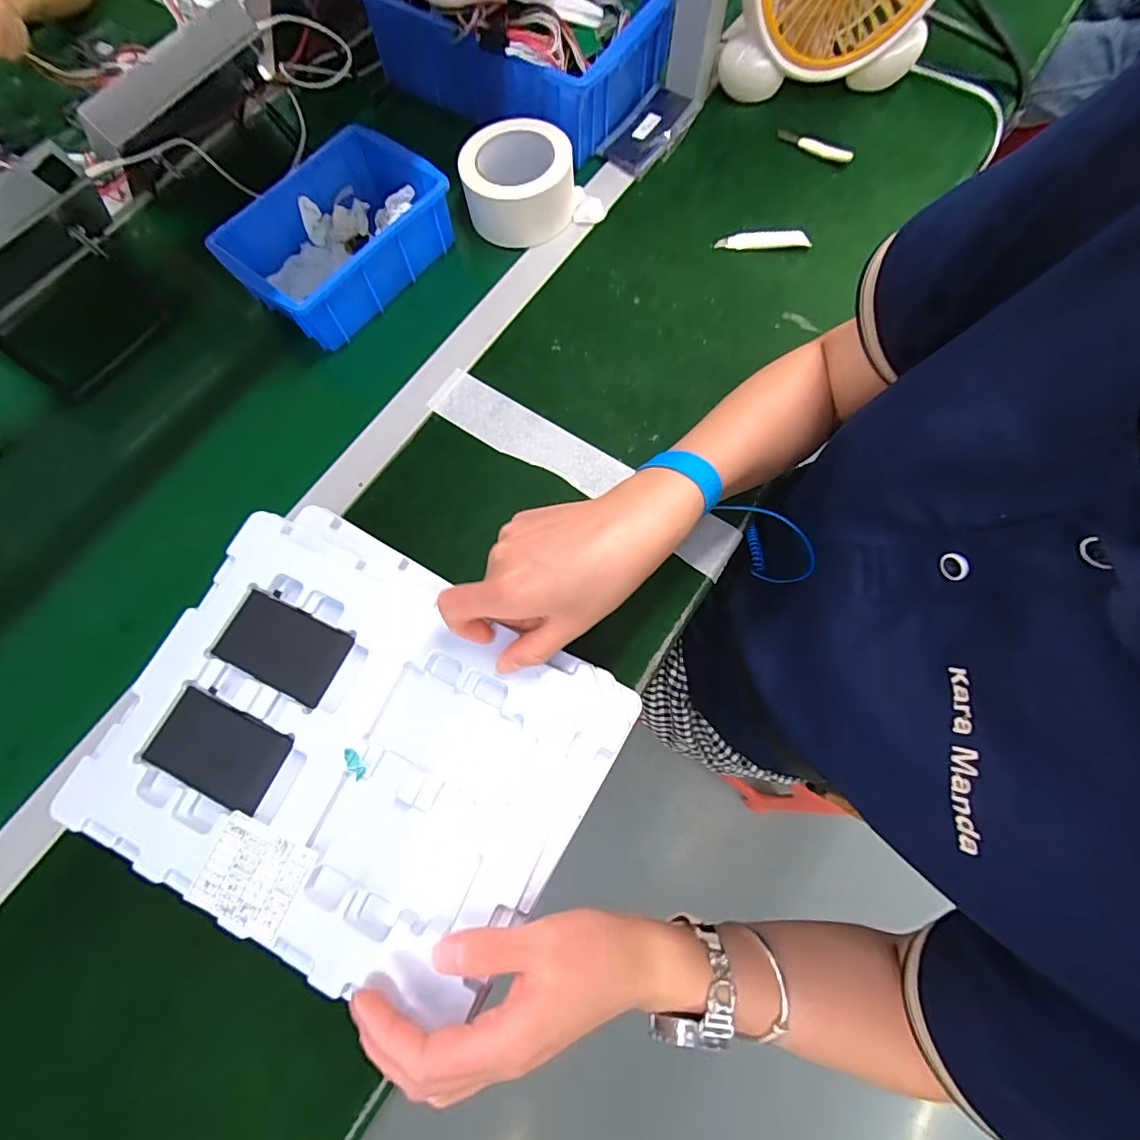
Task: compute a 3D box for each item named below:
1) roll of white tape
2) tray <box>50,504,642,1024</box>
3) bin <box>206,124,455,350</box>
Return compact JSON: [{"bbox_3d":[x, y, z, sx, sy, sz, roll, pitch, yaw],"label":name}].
[{"bbox_3d":[-0.052,-0.398,0.503,0.107,0.052,0.102,0,74,0],"label":"roll of white tape"},{"bbox_3d":[-0.133,0.106,0.306,0.282,0.020,0.224,30,76,8],"label":"tray"},{"bbox_3d":[-0.228,-0.328,0.484,0.139,0.060,0.198,39,78,10],"label":"bin"}]

